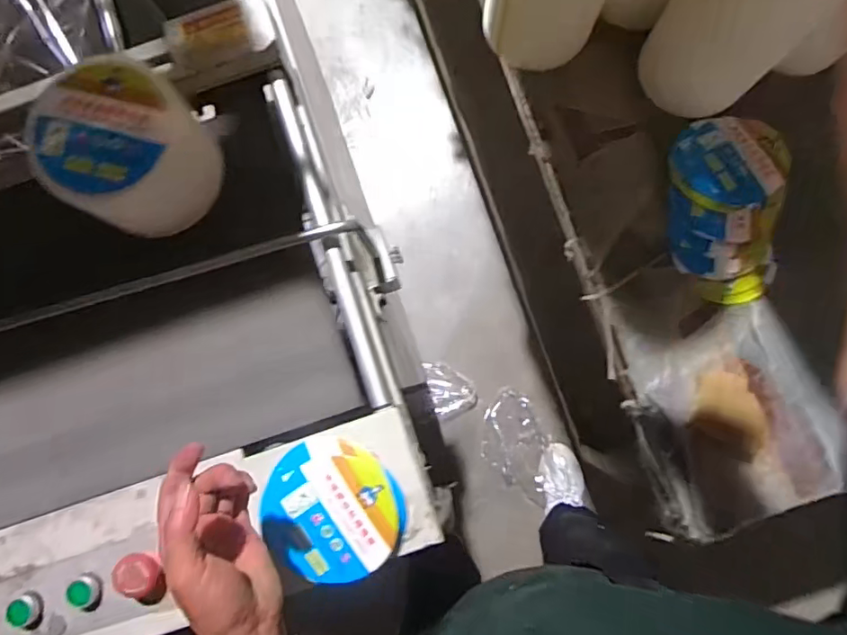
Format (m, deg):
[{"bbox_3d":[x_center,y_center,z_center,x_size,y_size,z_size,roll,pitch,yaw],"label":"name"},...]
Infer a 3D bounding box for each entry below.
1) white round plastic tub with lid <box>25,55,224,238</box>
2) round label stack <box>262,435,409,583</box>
[{"bbox_3d":[-0.264,-0.152,0.504,0.127,0.107,0.127,0,86,1],"label":"white round plastic tub with lid"},{"bbox_3d":[-0.083,0.178,0.511,0.129,0.024,0.117,27,87,2],"label":"round label stack"}]

